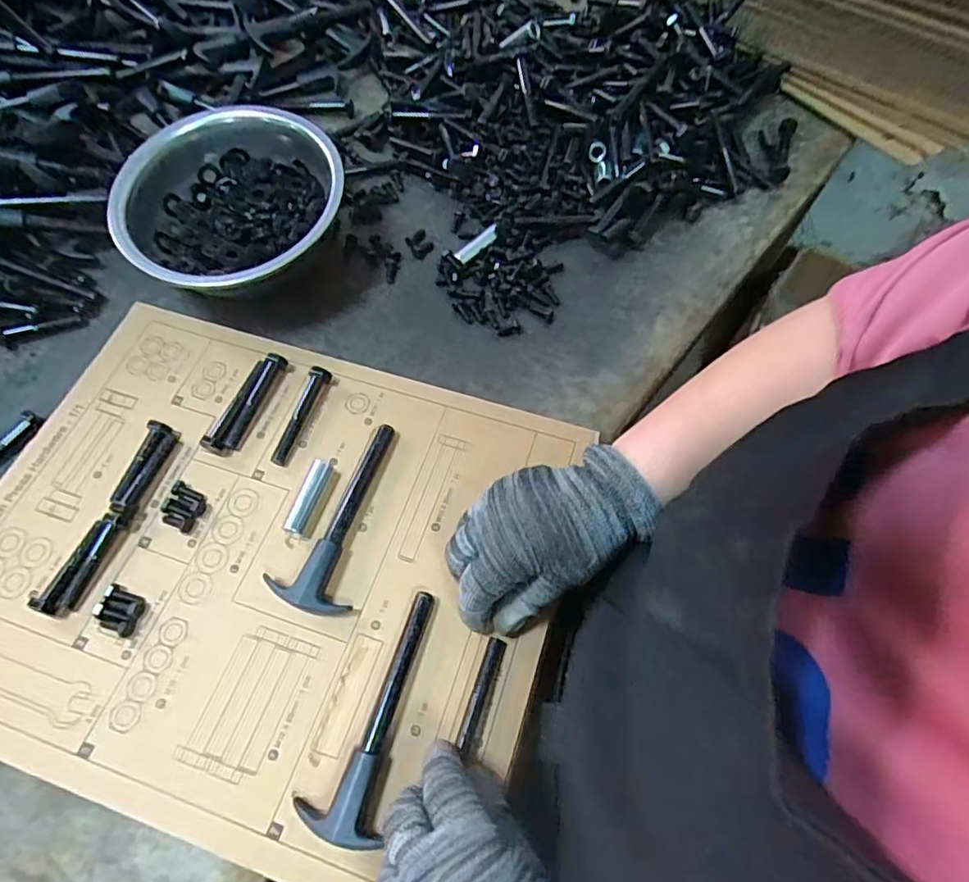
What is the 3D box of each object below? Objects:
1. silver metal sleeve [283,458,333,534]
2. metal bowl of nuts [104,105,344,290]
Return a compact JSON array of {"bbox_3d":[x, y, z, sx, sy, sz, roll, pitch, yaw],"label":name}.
[{"bbox_3d":[-0.115,0.036,0.376,0.012,0.018,0.051,15,65,7],"label":"silver metal sleeve"},{"bbox_3d":[-0.192,-0.184,0.452,0.154,0.071,0.165,0,64,0],"label":"metal bowl of nuts"}]

